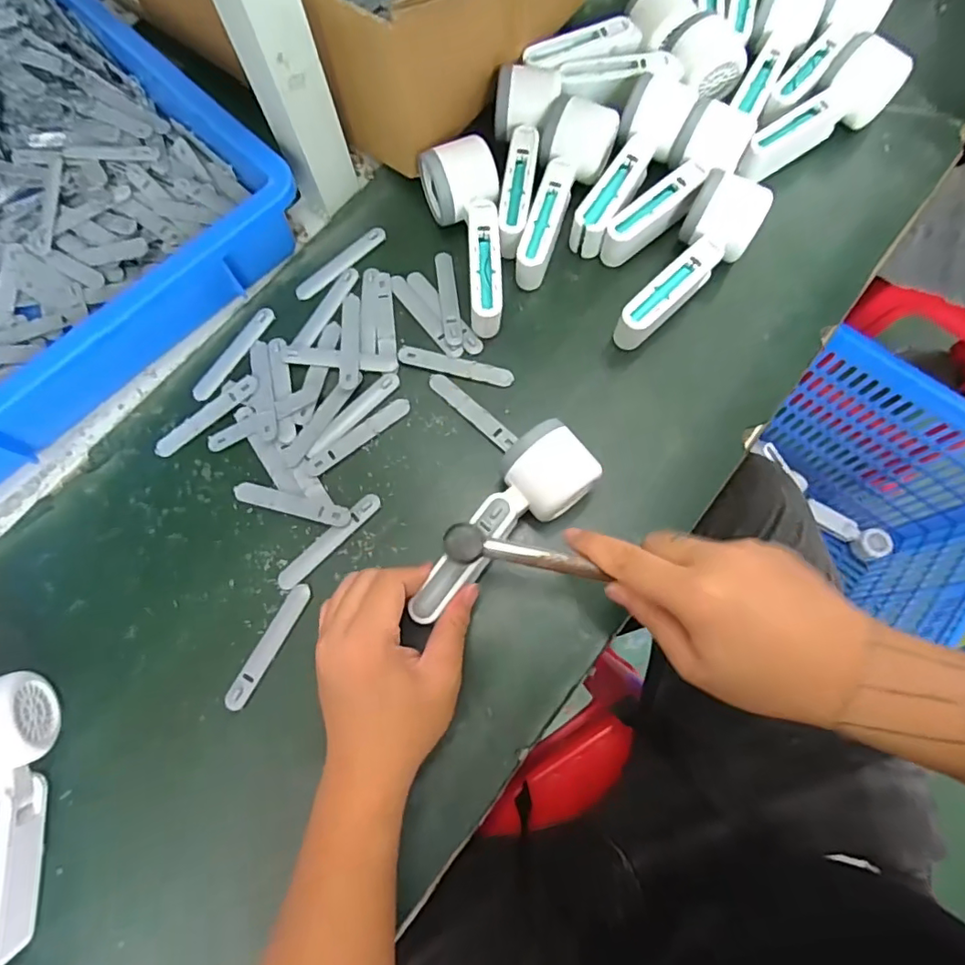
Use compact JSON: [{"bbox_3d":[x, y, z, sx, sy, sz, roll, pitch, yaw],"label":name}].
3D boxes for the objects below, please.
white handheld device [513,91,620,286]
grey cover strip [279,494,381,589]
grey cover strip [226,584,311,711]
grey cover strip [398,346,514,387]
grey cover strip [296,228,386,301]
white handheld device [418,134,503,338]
[{"bbox_3d":[0.069,-0.249,0.477,0.058,0.053,0.162,16,76,5],"label":"white handheld device"},{"bbox_3d":[-0.117,0.044,0.422,0.095,0.006,0.015,-43,79,-10],"label":"grey cover strip"},{"bbox_3d":[-0.157,0.119,0.404,0.016,0.004,0.096,27,77,8],"label":"grey cover strip"},{"bbox_3d":[-0.022,-0.096,0.457,0.096,0.004,0.015,15,76,5],"label":"grey cover strip"},{"bbox_3d":[-0.123,-0.190,0.480,0.092,0.006,0.017,-40,78,-9],"label":"grey cover strip"},{"bbox_3d":[-0.013,-0.201,0.458,0.060,0.054,0.150,-7,75,-1],"label":"white handheld device"}]

